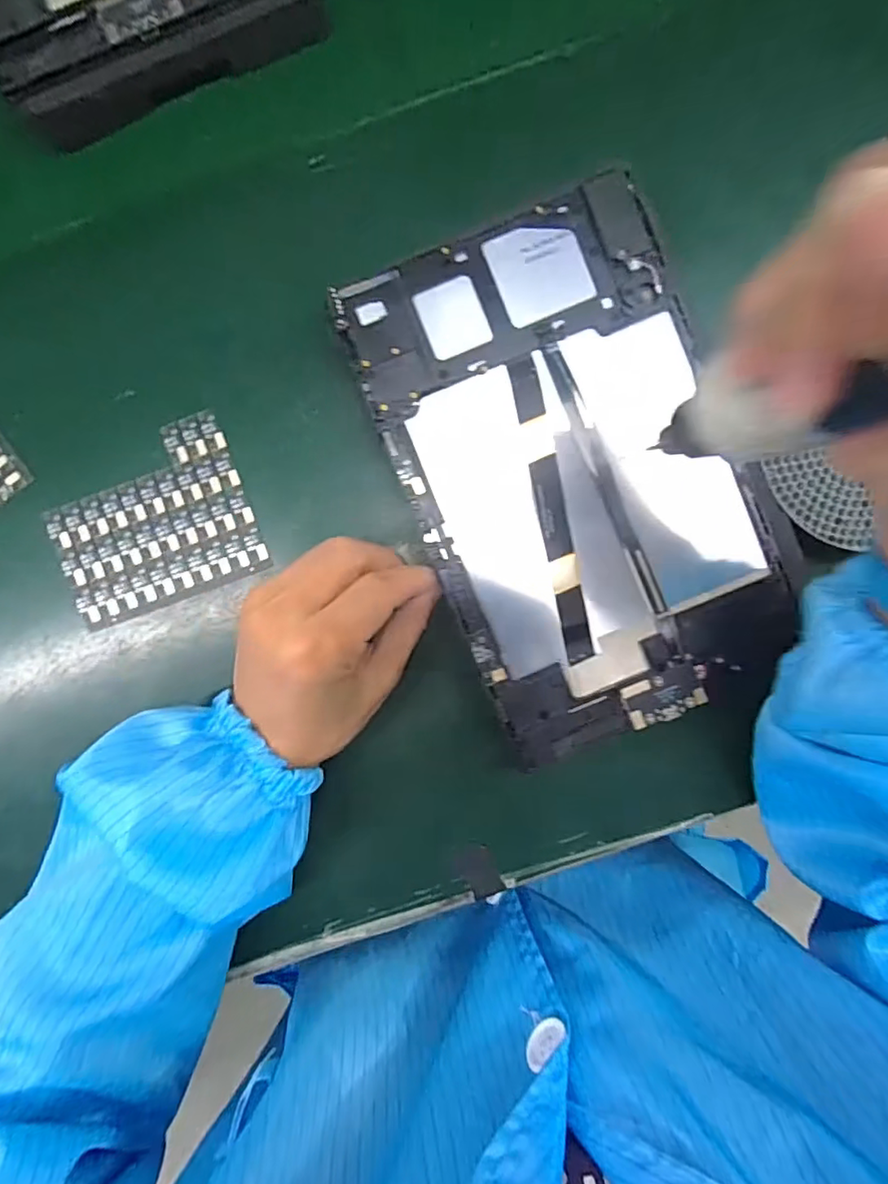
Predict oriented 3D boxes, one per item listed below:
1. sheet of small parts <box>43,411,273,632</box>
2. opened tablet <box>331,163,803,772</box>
[{"bbox_3d":[-0.147,-0.034,0.275,0.097,0.004,0.080,-21,90,0],"label":"sheet of small parts"},{"bbox_3d":[0.061,-0.051,0.253,0.147,0.010,0.238,-24,94,2],"label":"opened tablet"}]

